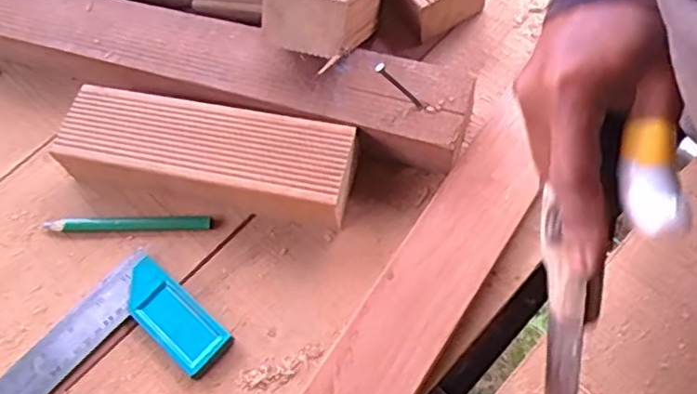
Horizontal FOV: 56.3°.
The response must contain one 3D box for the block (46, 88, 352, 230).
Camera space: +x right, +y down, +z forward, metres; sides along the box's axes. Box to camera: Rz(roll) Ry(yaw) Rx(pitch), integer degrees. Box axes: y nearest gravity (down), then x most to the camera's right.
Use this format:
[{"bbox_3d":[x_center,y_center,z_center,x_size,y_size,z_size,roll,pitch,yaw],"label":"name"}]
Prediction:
[{"bbox_3d":[-0.114,-0.032,0.517,0.240,0.050,0.074,9,63,10],"label":"block"}]

